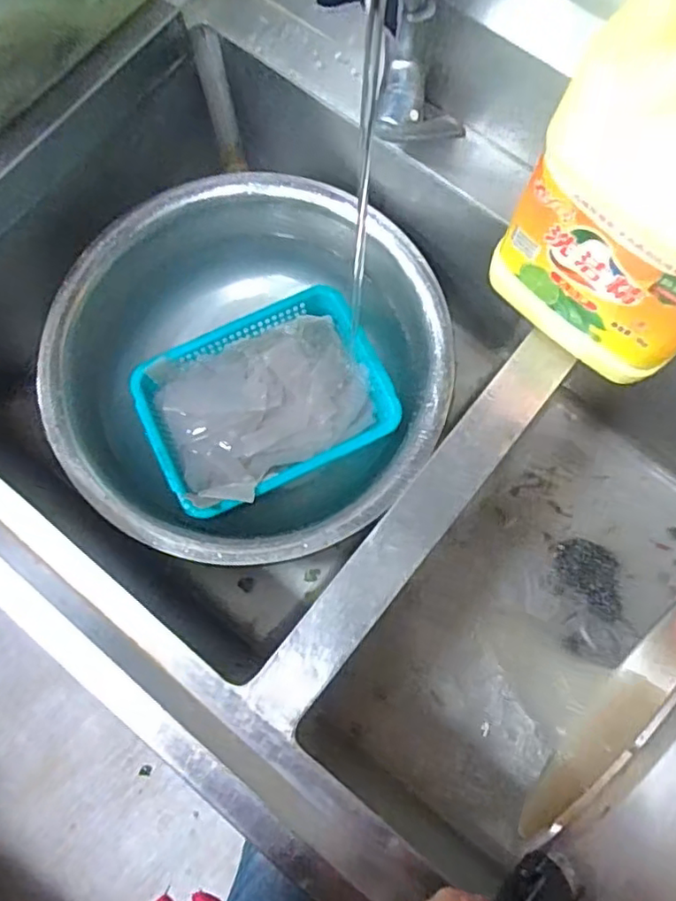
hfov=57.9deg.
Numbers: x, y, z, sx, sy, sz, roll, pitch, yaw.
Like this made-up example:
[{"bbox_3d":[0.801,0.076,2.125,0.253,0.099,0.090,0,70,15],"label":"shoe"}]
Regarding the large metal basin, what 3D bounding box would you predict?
[{"bbox_3d":[-0.103,-0.099,0.752,0.454,0.119,0.457,0,76,1],"label":"large metal basin"}]

